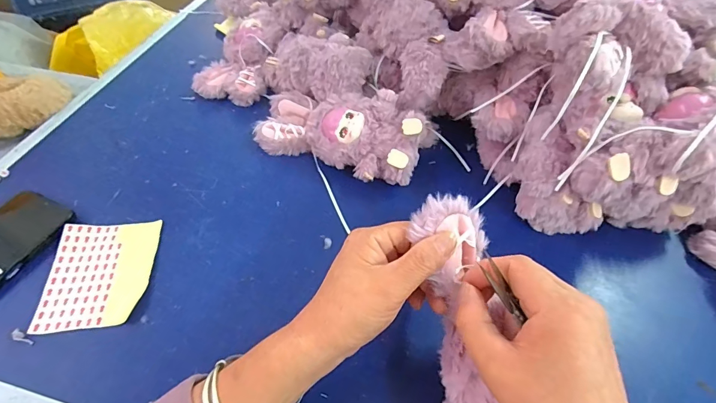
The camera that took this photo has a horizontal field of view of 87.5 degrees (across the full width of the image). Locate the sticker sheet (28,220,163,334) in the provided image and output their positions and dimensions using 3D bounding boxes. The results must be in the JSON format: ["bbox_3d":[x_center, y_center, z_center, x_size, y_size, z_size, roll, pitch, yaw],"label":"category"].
[{"bbox_3d":[-0.268,0.073,0.394,0.095,0.015,0.118,-3,52,-7],"label":"sticker sheet"}]

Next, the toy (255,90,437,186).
[{"bbox_3d":[-0.025,-0.093,0.501,0.233,0.079,0.092,20,53,11],"label":"toy"}]

